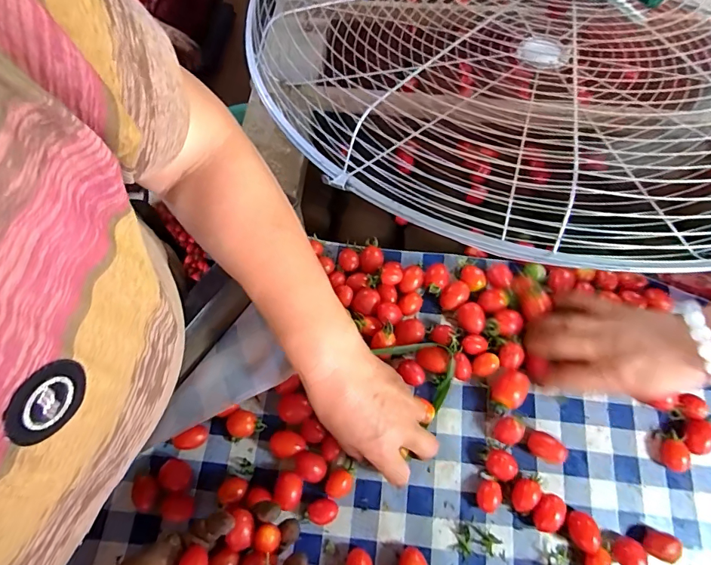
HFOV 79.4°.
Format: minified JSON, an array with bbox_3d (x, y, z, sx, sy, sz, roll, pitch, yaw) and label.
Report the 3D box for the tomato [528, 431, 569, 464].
[{"bbox_3d":[0.182,0.158,0.409,0.032,0.020,0.023,24,73,7],"label":"tomato"}]

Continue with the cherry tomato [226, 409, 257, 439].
[{"bbox_3d":[-0.109,0.137,0.413,0.026,0.018,0.025,0,72,-1],"label":"cherry tomato"}]

